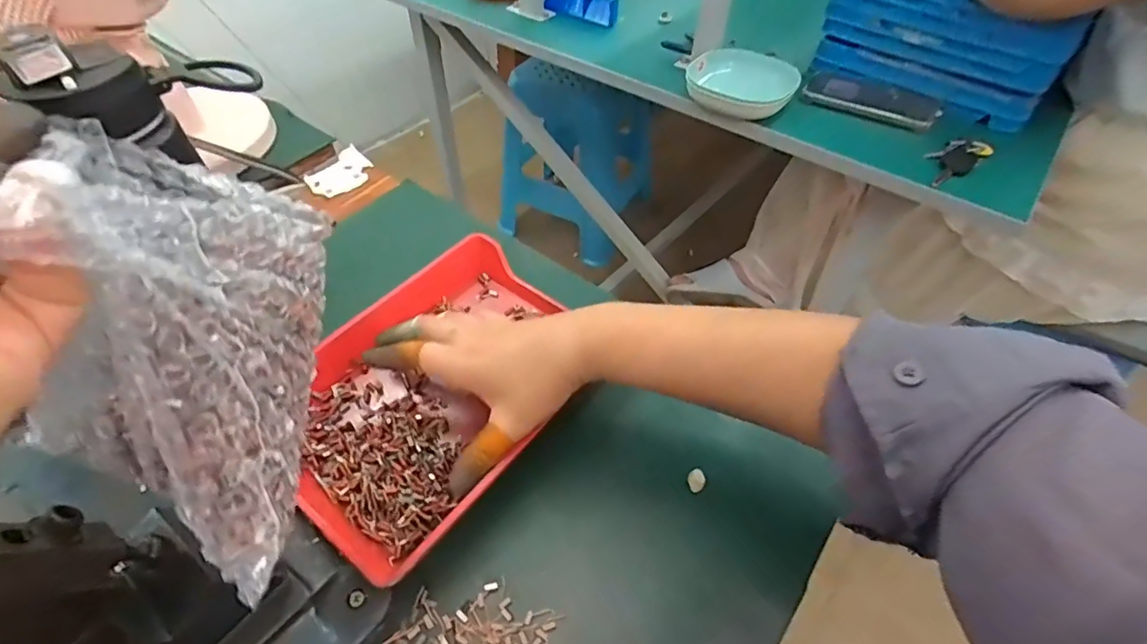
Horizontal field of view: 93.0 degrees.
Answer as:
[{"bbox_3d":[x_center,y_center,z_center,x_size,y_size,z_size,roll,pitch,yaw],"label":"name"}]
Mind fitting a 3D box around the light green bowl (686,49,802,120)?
[{"bbox_3d":[0.218,-0.306,0.715,0.141,0.050,0.078,15,50,11],"label":"light green bowl"}]

